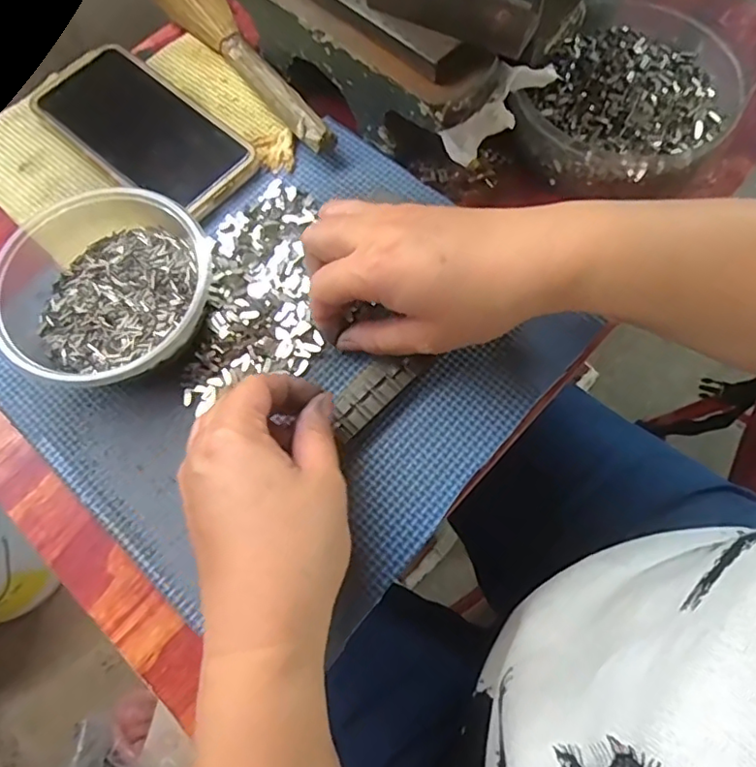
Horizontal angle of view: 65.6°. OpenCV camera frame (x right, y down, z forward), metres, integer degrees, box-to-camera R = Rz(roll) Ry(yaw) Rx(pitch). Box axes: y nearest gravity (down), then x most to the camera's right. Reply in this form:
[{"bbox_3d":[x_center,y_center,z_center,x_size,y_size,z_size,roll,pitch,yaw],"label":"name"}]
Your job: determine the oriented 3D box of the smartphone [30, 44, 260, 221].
[{"bbox_3d":[-0.155,-0.170,0.387,0.159,0.010,0.077,39,75,15],"label":"smartphone"}]

